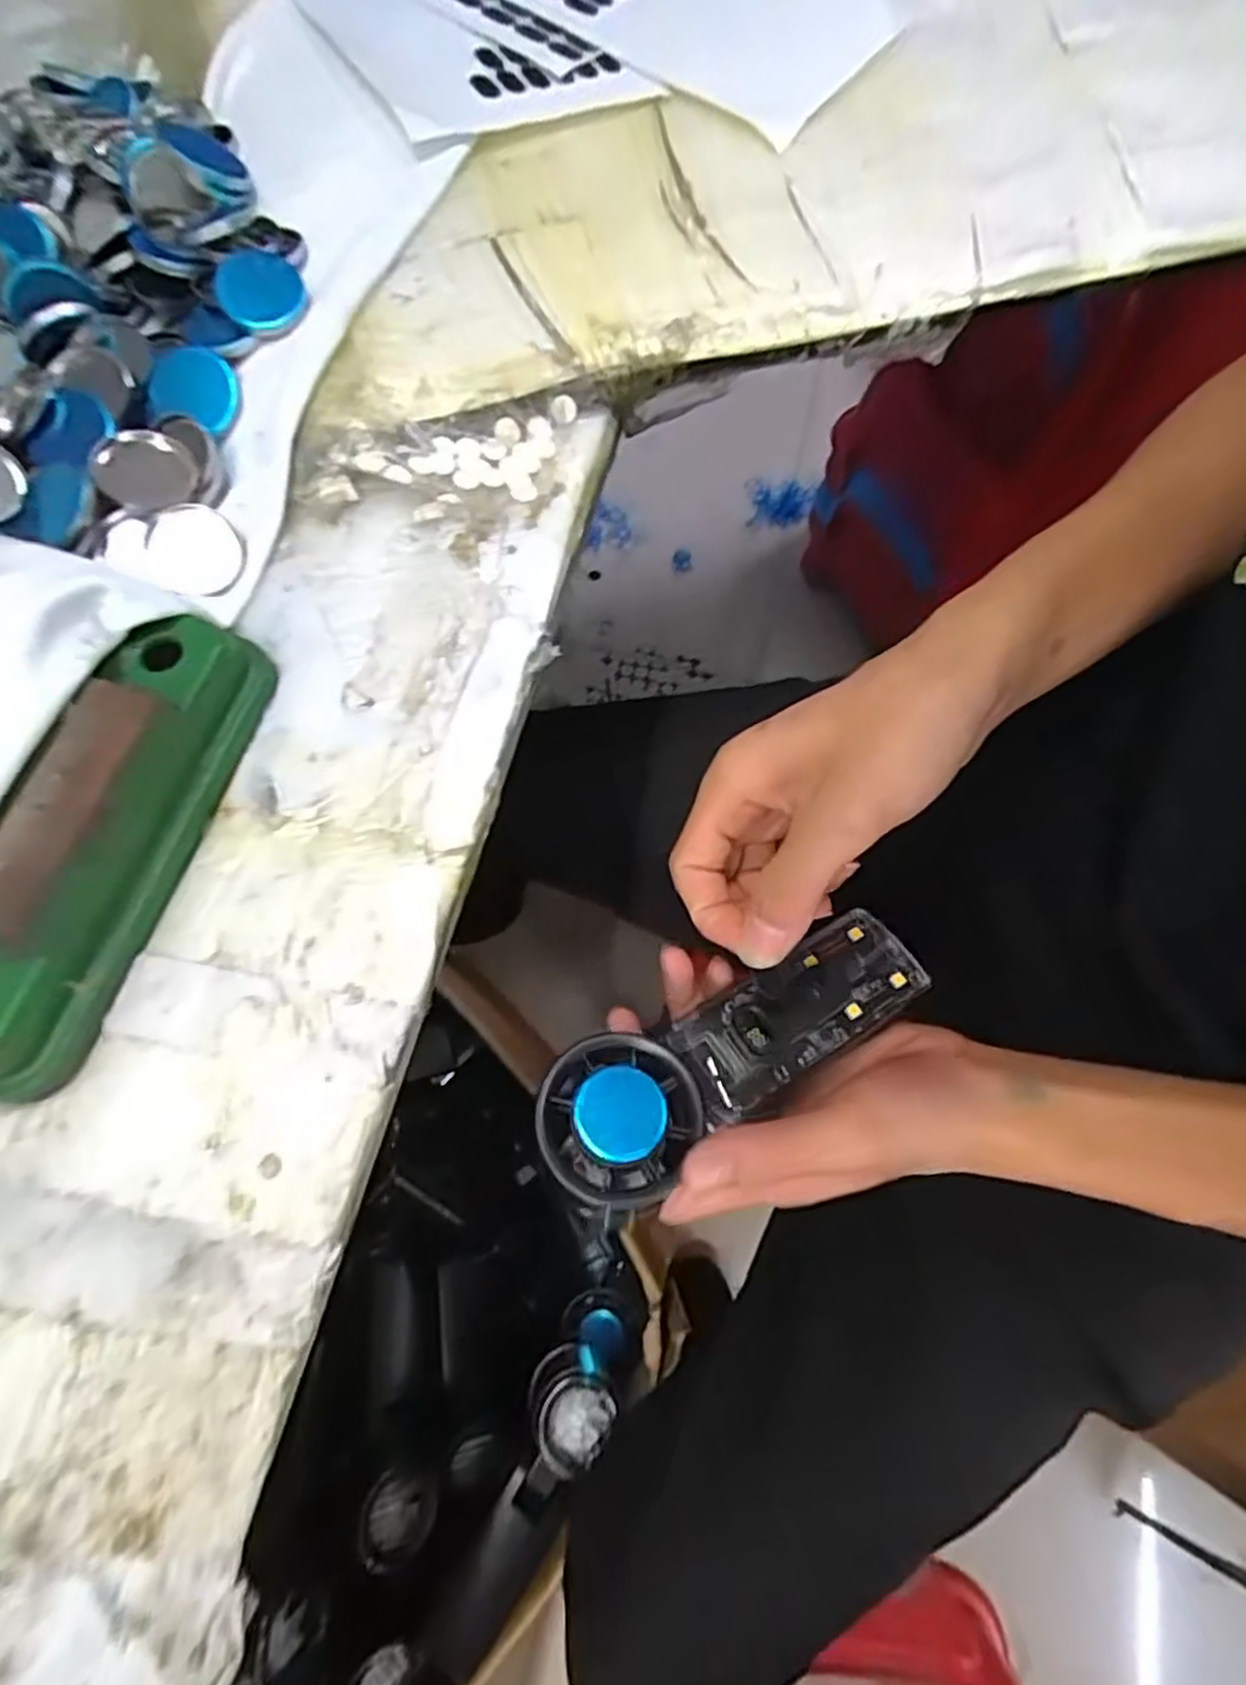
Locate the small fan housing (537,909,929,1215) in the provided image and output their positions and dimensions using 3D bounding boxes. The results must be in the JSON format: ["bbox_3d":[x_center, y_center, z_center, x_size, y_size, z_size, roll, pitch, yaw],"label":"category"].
[{"bbox_3d":[0.043,0.075,0.278,0.160,0.023,0.051,-22,72,-25],"label":"small fan housing"}]

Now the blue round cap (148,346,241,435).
[{"bbox_3d":[-0.160,-0.169,0.275,0.033,0.009,0.034,0,71,-1],"label":"blue round cap"}]

